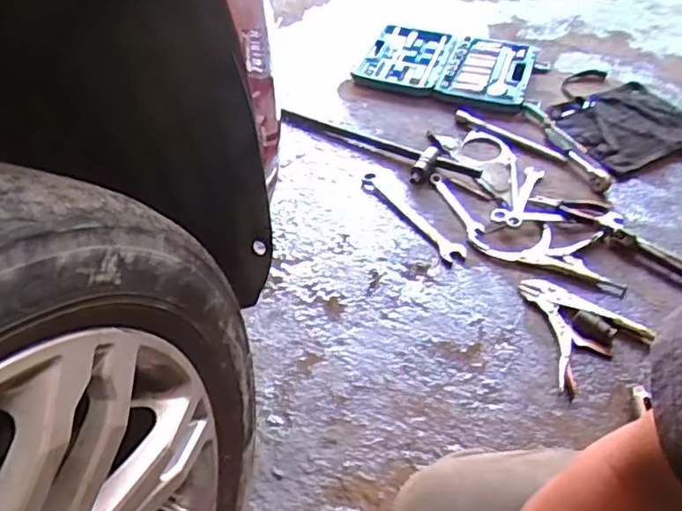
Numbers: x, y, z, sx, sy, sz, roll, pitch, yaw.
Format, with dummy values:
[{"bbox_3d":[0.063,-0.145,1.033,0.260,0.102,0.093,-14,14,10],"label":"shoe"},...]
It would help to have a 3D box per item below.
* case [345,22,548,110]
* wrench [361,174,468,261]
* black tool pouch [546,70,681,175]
[{"bbox_3d":[0.246,-0.439,1.436,0.399,0.046,0.276,15,47,13],"label":"case"},{"bbox_3d":[0.125,-0.070,1.144,0.040,0.020,0.262,-27,51,-22],"label":"wrench"},{"bbox_3d":[0.563,-0.289,1.308,0.268,0.023,0.298,-21,49,-17],"label":"black tool pouch"}]

